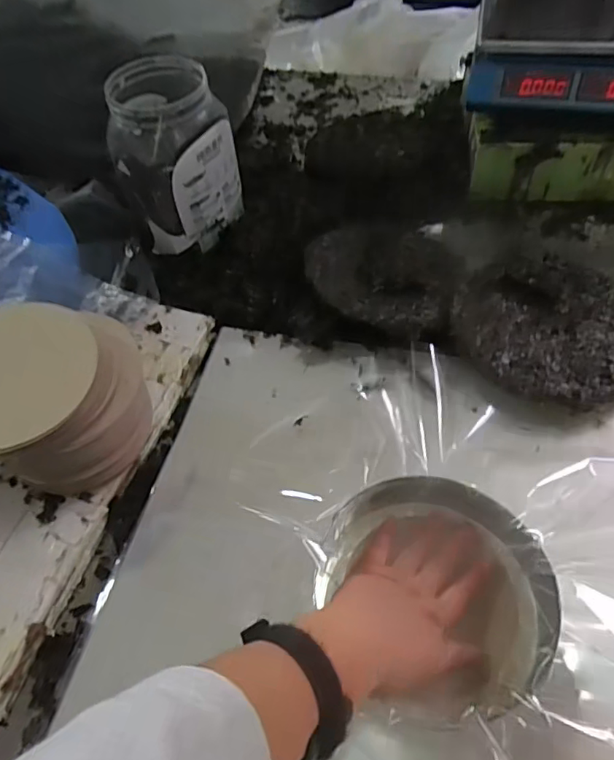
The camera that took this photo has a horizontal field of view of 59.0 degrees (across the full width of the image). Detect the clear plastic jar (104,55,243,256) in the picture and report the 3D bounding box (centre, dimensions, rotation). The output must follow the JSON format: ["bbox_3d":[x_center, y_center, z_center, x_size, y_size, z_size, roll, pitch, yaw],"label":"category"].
[{"bbox_3d":[-0.150,-0.254,0.632,0.107,0.172,0.123,14,57,15],"label":"clear plastic jar"}]

